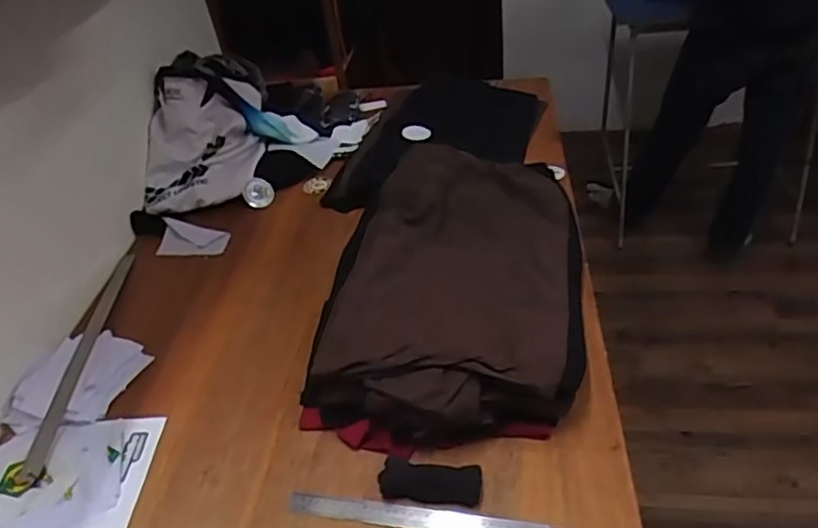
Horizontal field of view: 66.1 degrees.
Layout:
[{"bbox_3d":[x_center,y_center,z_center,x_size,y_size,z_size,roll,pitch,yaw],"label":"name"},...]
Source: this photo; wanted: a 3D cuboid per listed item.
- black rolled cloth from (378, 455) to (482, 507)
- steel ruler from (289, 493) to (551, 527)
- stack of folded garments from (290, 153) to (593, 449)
[{"bbox_3d":[0.026,0.270,0.783,0.123,0.025,0.047,2,41,12],"label":"black rolled cloth"},{"bbox_3d":[0.008,0.309,0.765,0.316,0.005,0.029,3,45,12],"label":"steel ruler"},{"bbox_3d":[0.083,0.032,0.955,0.347,0.159,0.494,7,42,17],"label":"stack of folded garments"}]

